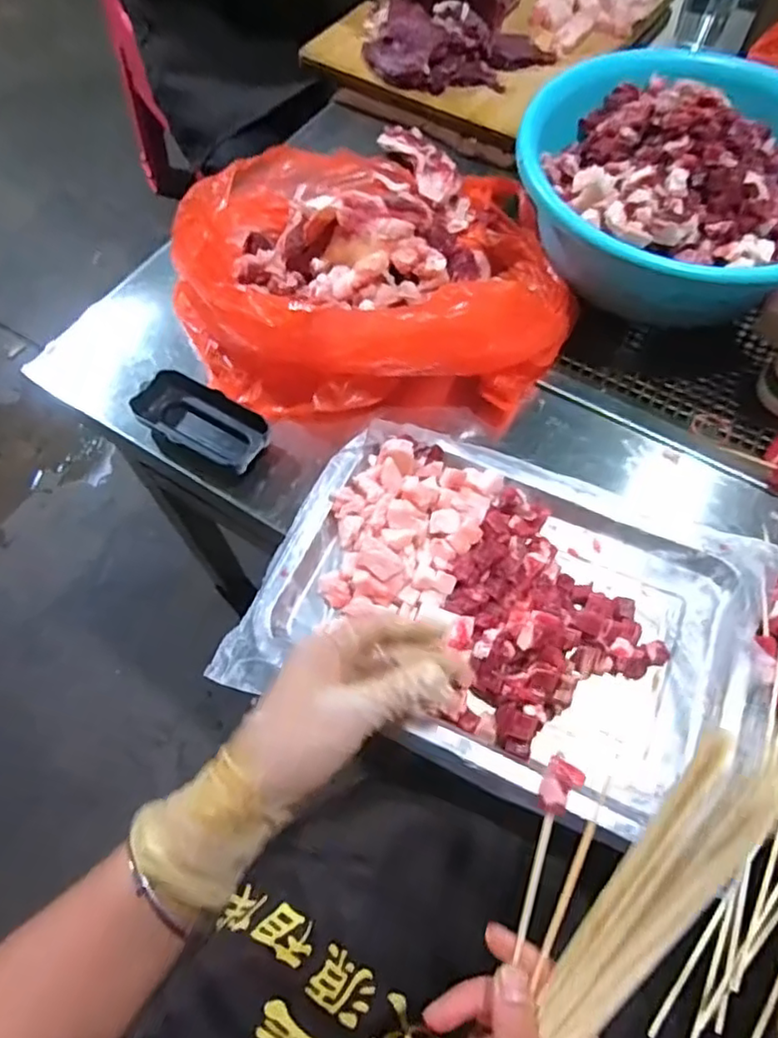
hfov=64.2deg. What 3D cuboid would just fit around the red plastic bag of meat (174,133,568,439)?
[{"bbox_3d":[-0.008,-0.237,0.547,0.313,0.108,0.314,1,63,2],"label":"red plastic bag of meat"}]

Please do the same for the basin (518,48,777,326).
[{"bbox_3d":[0.264,-0.307,0.564,0.267,0.105,0.267,0,63,1],"label":"basin"}]

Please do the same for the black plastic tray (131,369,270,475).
[{"bbox_3d":[-0.146,-0.074,0.496,0.114,0.037,0.057,25,66,13],"label":"black plastic tray"}]

